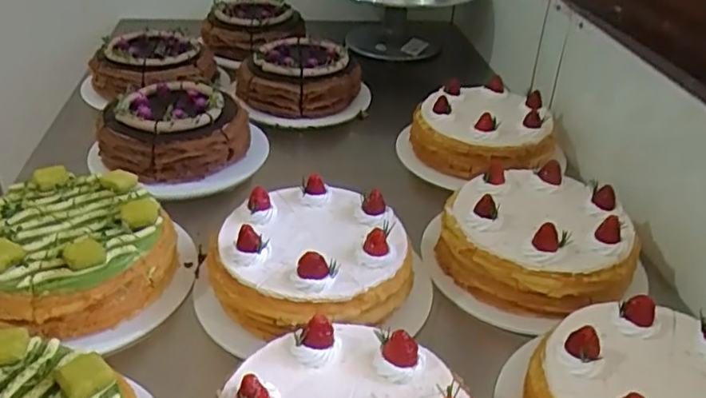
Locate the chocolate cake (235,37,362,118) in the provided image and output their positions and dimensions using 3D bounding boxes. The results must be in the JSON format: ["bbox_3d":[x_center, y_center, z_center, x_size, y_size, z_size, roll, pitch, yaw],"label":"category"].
[{"bbox_3d":[-0.077,-0.182,0.893,0.175,0.060,0.155,13,34,16],"label":"chocolate cake"}]

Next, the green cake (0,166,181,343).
[{"bbox_3d":[-0.250,0.046,0.529,0.154,0.067,0.158,2,33,-1],"label":"green cake"}]

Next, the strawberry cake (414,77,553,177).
[{"bbox_3d":[0.164,-0.090,0.766,0.174,0.062,0.158,15,35,18],"label":"strawberry cake"}]

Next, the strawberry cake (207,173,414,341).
[{"bbox_3d":[-0.040,0.053,0.538,0.163,0.077,0.162,2,33,-1],"label":"strawberry cake"}]

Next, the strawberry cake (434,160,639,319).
[{"bbox_3d":[0.175,0.032,0.581,0.178,0.067,0.162,15,35,18],"label":"strawberry cake"}]

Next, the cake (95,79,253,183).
[{"bbox_3d":[-0.217,-0.086,0.735,0.179,0.061,0.148,-4,34,-11],"label":"cake"}]

